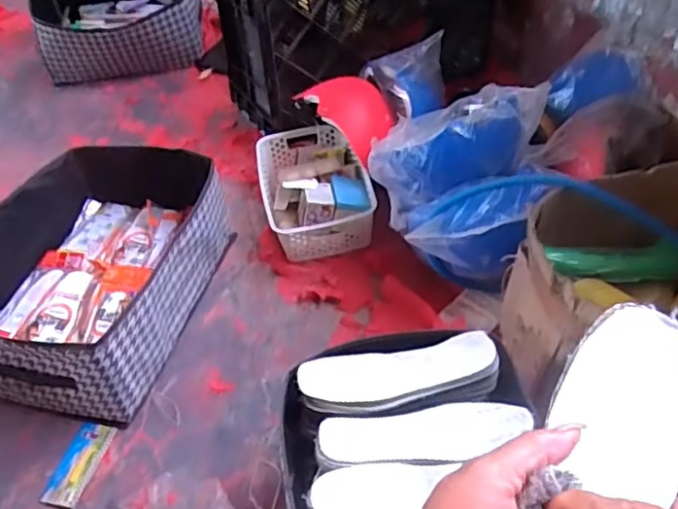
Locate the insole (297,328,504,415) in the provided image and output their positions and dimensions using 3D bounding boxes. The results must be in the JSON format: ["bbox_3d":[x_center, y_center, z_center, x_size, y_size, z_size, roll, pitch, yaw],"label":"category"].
[{"bbox_3d":[0.072,0.143,0.729,0.229,0.019,0.072,-9,56,-4],"label":"insole"}]

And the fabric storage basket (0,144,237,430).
[{"bbox_3d":[-0.385,0.018,1.019,0.324,0.181,0.459,9,48,14],"label":"fabric storage basket"}]

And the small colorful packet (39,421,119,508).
[{"bbox_3d":[-0.365,0.294,0.874,0.055,0.013,0.121,9,49,15],"label":"small colorful packet"}]

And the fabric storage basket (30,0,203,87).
[{"bbox_3d":[-0.588,-0.645,1.679,0.428,0.162,0.321,-14,47,-8],"label":"fabric storage basket"}]

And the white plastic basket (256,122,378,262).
[{"bbox_3d":[-0.045,-0.134,1.193,0.197,0.090,0.302,-13,46,-7],"label":"white plastic basket"}]

